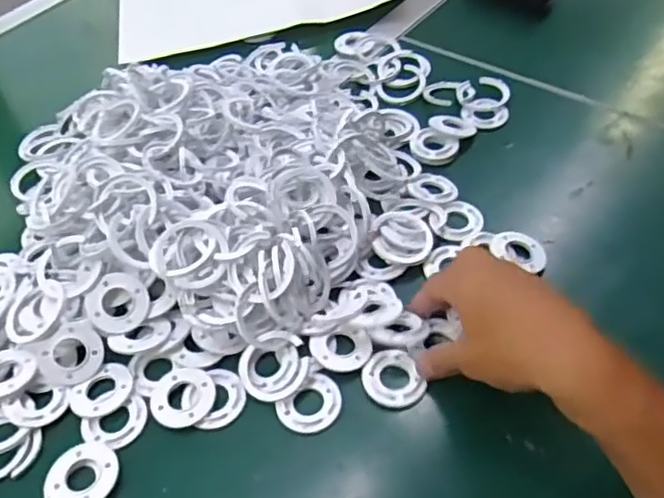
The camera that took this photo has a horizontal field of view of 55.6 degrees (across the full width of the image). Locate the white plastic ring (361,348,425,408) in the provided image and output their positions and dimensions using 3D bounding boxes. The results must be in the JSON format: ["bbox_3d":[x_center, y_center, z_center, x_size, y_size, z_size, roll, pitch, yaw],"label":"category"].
[{"bbox_3d":[0.042,0.091,0.442,0.039,0.005,0.045,-18,50,-10],"label":"white plastic ring"}]

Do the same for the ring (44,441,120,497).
[{"bbox_3d":[-0.162,0.147,0.405,0.046,0.004,0.048,-3,49,3],"label":"ring"}]

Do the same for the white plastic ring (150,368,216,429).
[{"bbox_3d":[-0.105,0.104,0.441,0.044,0.007,0.042,-3,49,3],"label":"white plastic ring"}]

